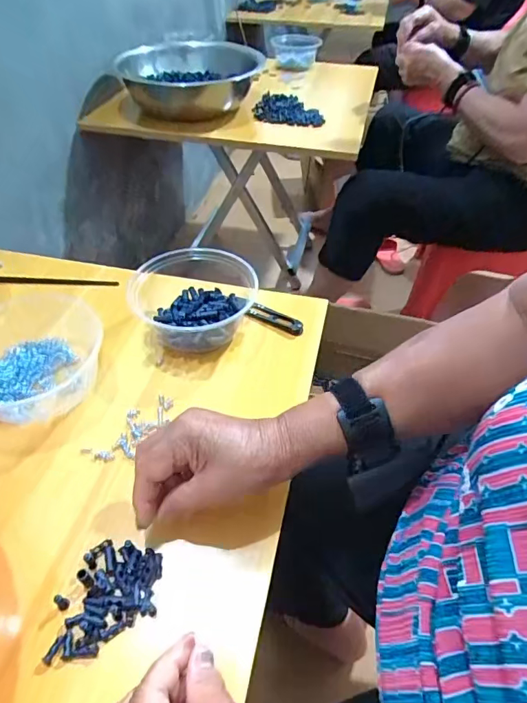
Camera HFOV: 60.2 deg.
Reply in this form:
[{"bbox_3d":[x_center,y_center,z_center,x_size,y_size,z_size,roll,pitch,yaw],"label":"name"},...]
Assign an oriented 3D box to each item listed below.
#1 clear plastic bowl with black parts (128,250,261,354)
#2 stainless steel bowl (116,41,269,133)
[{"bbox_3d":[-0.078,-0.058,0.501,0.126,0.062,0.150,6,45,5],"label":"clear plastic bowl with black parts"},{"bbox_3d":[-0.160,-0.546,0.939,0.258,0.124,0.272,1,45,-1],"label":"stainless steel bowl"}]

